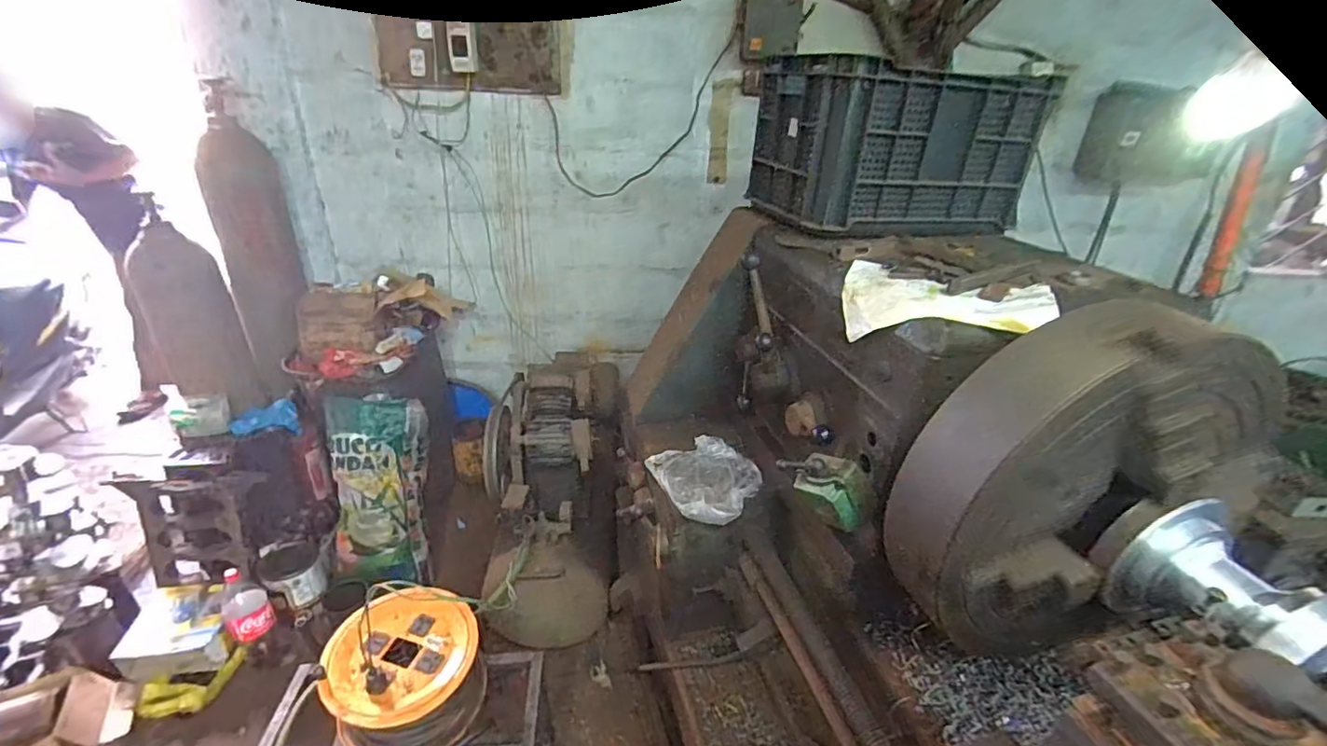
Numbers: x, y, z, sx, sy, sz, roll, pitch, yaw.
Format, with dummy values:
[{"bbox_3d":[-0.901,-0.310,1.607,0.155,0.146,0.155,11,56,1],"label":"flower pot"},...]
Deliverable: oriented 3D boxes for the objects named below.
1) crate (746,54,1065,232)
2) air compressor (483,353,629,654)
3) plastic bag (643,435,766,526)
[{"bbox_3d":[0.465,-0.470,1.193,0.456,0.274,0.307,-5,29,-12],"label":"crate"},{"bbox_3d":[-0.316,0.305,1.699,0.347,0.511,0.698,1,28,-3],"label":"air compressor"},{"bbox_3d":[0.096,0.214,1.183,0.203,0.035,0.215,-17,34,-32],"label":"plastic bag"}]

